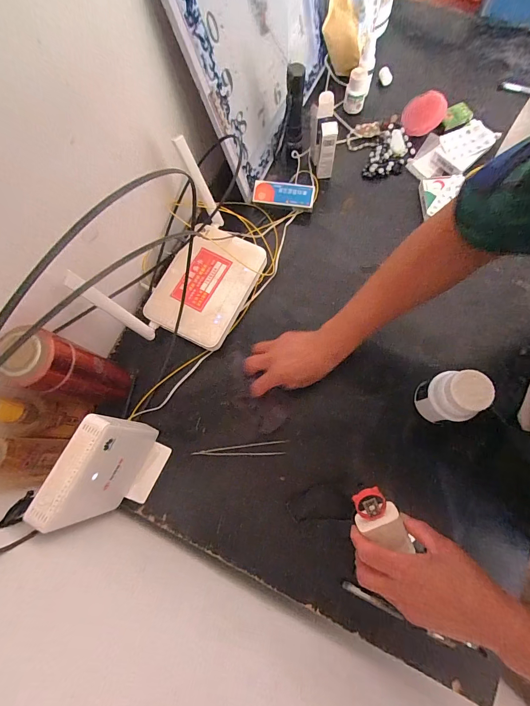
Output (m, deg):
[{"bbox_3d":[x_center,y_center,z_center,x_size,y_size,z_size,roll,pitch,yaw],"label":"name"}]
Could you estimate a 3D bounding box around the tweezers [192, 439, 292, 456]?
[{"bbox_3d":[-0.037,0.148,0.492,0.143,0.006,0.020,-5,76,0],"label":"tweezers"}]

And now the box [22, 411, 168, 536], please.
[{"bbox_3d":[-0.186,0.147,0.409,0.057,0.177,0.126,25,78,7],"label":"box"}]

